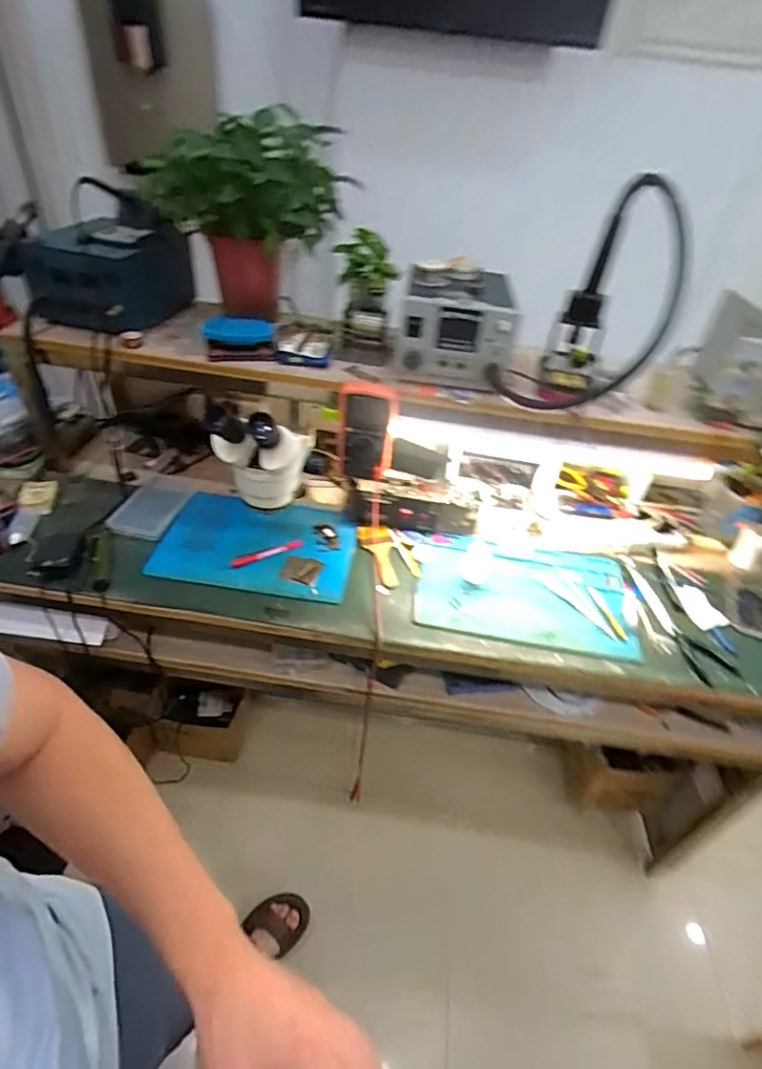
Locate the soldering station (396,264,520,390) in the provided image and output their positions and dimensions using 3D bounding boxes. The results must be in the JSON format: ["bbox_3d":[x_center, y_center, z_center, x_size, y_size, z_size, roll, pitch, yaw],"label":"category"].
[{"bbox_3d":[0.133,-0.367,0.928,0.183,0.141,0.188,10,41,4],"label":"soldering station"}]

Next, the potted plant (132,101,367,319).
[{"bbox_3d":[-0.224,-0.588,1.005,0.246,0.309,0.317,20,42,16],"label":"potted plant"}]

